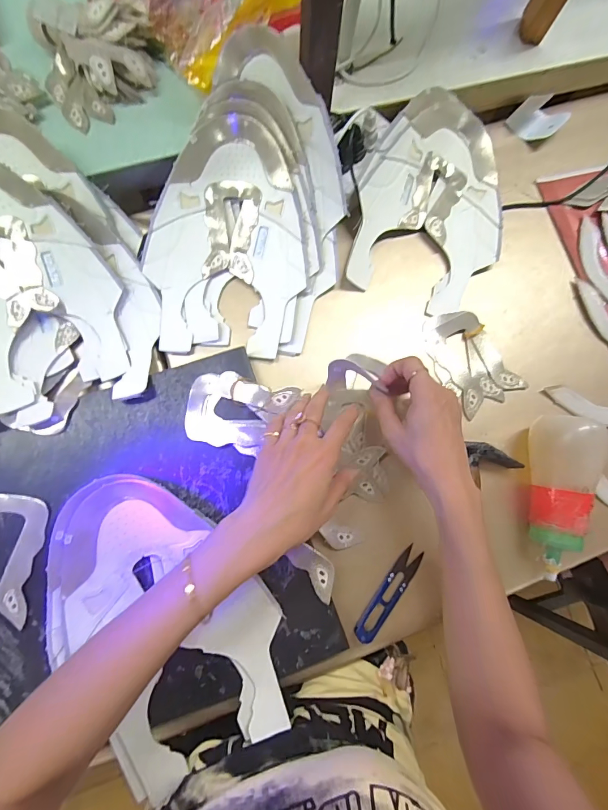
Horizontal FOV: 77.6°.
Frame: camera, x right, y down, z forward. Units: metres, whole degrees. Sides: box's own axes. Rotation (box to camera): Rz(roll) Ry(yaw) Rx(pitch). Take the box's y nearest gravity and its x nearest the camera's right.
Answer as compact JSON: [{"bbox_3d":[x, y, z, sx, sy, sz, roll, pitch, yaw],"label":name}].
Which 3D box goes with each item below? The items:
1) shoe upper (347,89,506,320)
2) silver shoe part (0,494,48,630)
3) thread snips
[{"bbox_3d":[0.156,-0.239,0.441,0.178,0.048,0.253,24,78,2],"label":"shoe upper"},{"bbox_3d":[-0.276,0.138,0.344,0.066,0.009,0.108,7,78,-2],"label":"silver shoe part"},{"bbox_3d":[0.084,0.186,0.375,0.022,0.015,0.100,39,79,5],"label":"thread snips"}]

